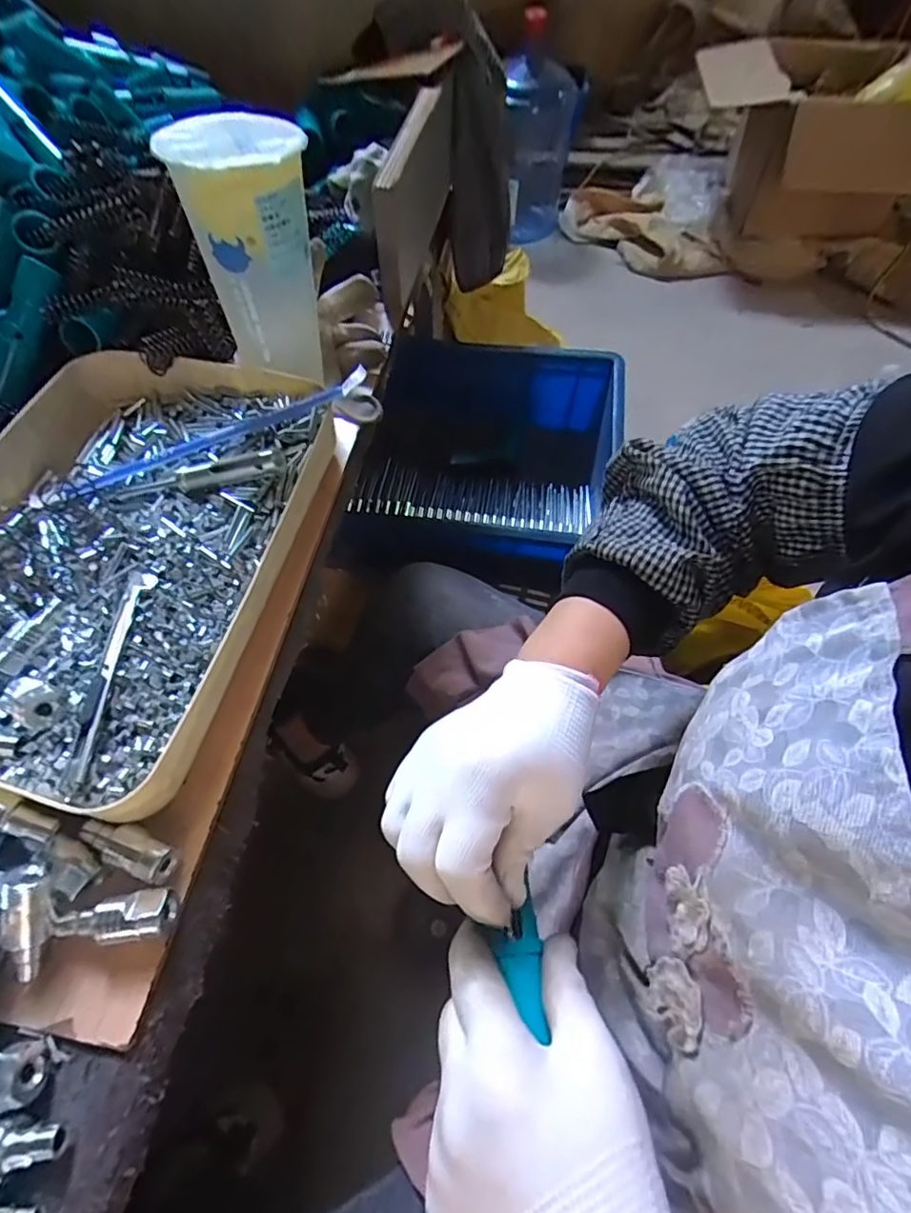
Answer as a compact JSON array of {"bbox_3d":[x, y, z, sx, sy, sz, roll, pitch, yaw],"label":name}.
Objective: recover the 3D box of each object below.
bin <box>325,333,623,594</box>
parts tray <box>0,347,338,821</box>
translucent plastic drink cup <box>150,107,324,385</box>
[{"bbox_3d":[0.043,-0.190,0.742,0.327,0.181,0.302,8,59,5],"label":"bin"},{"bbox_3d":[-0.225,-0.045,0.364,0.230,0.048,0.312,11,59,6],"label":"parts tray"},{"bbox_3d":[-0.132,-0.240,0.372,0.079,0.128,0.078,3,59,2],"label":"translucent plastic drink cup"}]

